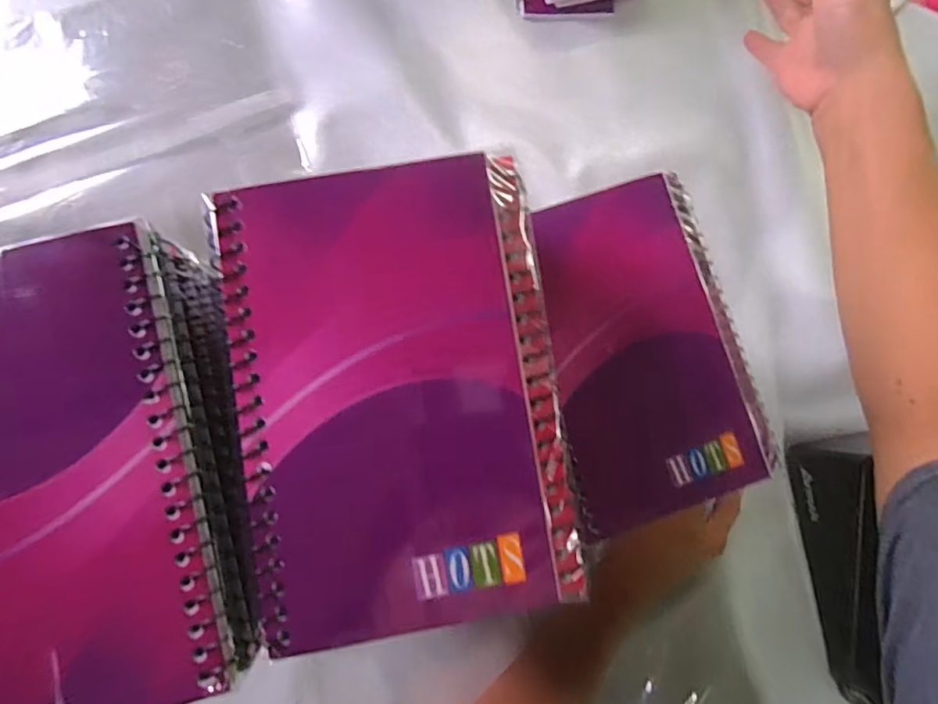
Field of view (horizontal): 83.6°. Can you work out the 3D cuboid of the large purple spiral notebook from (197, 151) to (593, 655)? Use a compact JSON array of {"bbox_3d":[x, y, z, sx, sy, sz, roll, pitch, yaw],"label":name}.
[{"bbox_3d":[-0.020,0.012,0.153,0.091,0.011,0.130,-9,87,-3],"label":"large purple spiral notebook"}]

